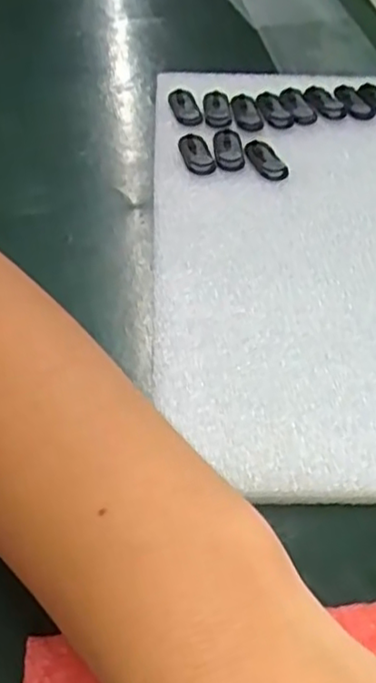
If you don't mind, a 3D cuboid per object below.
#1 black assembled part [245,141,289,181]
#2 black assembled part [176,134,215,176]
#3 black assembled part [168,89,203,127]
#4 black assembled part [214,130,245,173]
[{"bbox_3d":[0.039,-0.089,0.326,0.015,0.004,0.029,-15,51,-16],"label":"black assembled part"},{"bbox_3d":[0.003,-0.093,0.328,0.015,0.004,0.031,-9,50,-12],"label":"black assembled part"},{"bbox_3d":[-0.001,-0.125,0.356,0.014,0.006,0.030,-13,49,-13],"label":"black assembled part"},{"bbox_3d":[0.020,-0.096,0.334,0.014,0.004,0.033,-1,48,-5],"label":"black assembled part"}]

